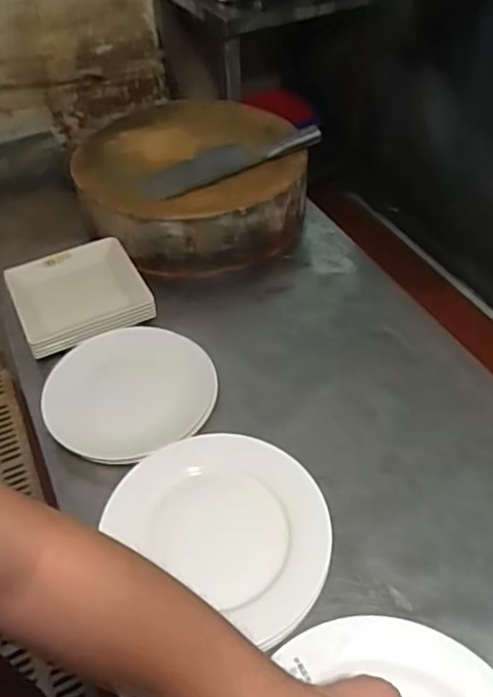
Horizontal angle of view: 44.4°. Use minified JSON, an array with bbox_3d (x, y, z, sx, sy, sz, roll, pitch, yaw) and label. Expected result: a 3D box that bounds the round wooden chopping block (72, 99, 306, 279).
[{"bbox_3d":[-0.104,-0.311,1.124,0.386,0.127,0.415,-1,46,2],"label":"round wooden chopping block"}]

